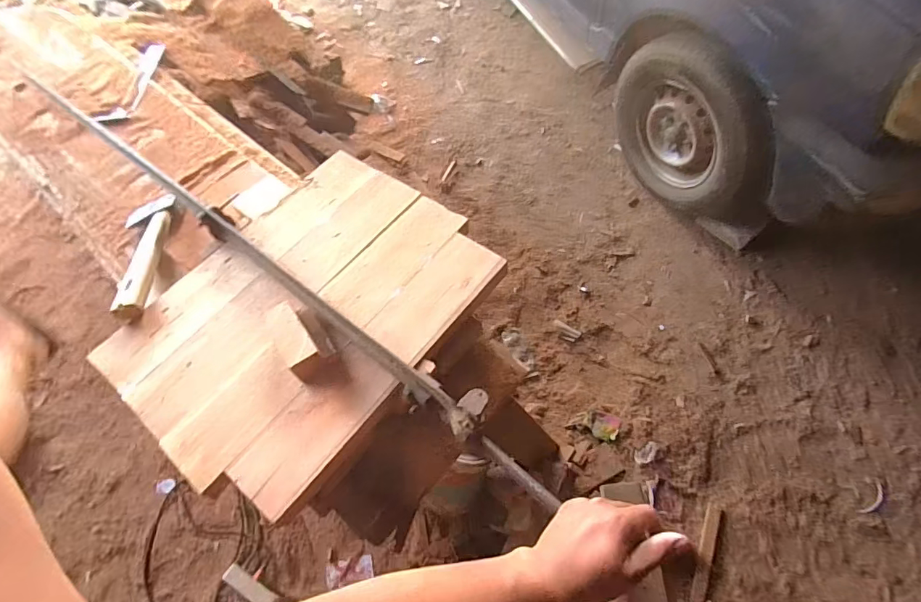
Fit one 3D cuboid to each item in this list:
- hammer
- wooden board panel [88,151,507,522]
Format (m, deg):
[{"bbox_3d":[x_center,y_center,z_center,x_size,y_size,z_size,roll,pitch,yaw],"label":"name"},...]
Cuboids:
[{"bbox_3d":[-0.605,-0.087,0.867,0.104,0.033,0.344,-19,46,-8],"label":"hammer"},{"bbox_3d":[-0.246,0.007,0.749,0.436,0.018,0.554,33,68,23],"label":"wooden board panel"}]

